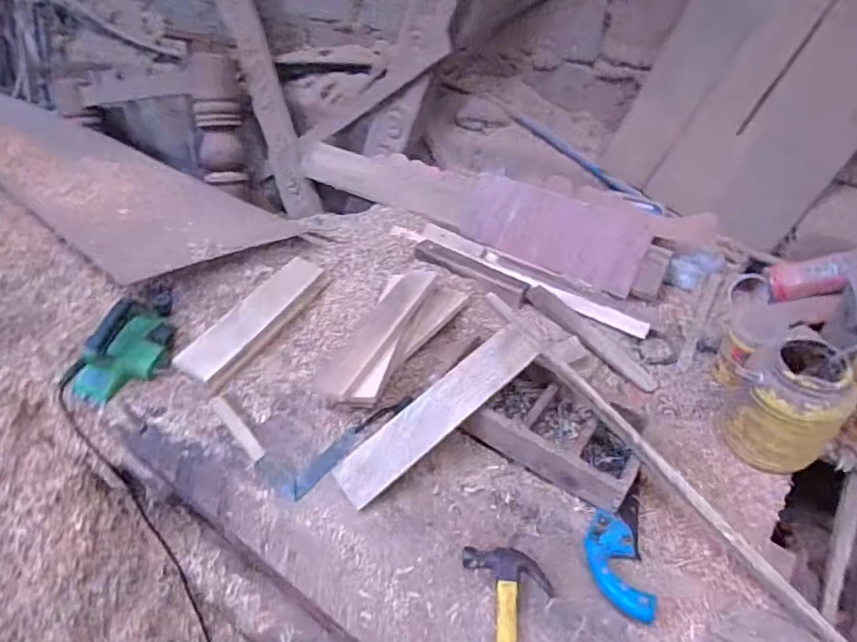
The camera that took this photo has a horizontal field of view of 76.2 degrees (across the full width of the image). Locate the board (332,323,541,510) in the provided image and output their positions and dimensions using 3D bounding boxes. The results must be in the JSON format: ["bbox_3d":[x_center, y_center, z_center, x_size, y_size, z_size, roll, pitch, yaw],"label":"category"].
[{"bbox_3d":[0.017,0.152,0.929,0.396,0.021,0.081,-40,60,-7],"label":"board"}]

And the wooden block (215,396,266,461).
[{"bbox_3d":[-0.360,0.199,1.035,0.026,0.011,0.186,-26,44,-31],"label":"wooden block"}]

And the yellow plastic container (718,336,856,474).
[{"bbox_3d":[0.594,0.152,0.926,0.164,0.232,0.127,30,45,33],"label":"yellow plastic container"}]

